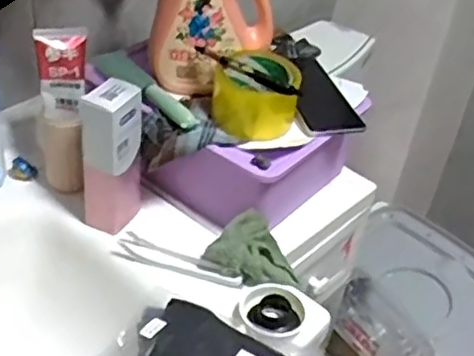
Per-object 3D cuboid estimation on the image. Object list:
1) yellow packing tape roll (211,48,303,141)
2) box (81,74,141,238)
[{"bbox_3d":[0.022,-0.104,0.777,0.096,0.074,0.095,6,36,-2],"label":"yellow packing tape roll"},{"bbox_3d":[-0.138,-0.021,0.740,0.049,0.170,0.059,18,37,14],"label":"box"}]

